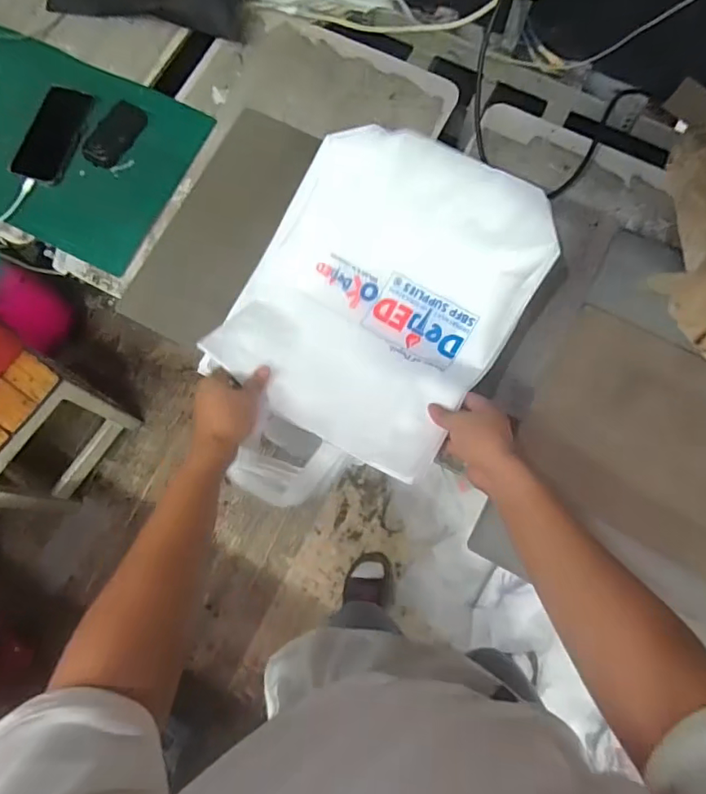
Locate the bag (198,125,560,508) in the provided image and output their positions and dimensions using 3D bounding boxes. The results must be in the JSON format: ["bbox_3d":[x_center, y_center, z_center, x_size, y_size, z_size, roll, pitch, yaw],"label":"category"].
[{"bbox_3d":[0.015,-0.103,0.650,0.323,0.098,0.483,32,77,8],"label":"bag"}]

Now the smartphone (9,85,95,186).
[{"bbox_3d":[-0.453,-0.400,0.782,0.088,0.006,0.160,18,75,5],"label":"smartphone"}]

